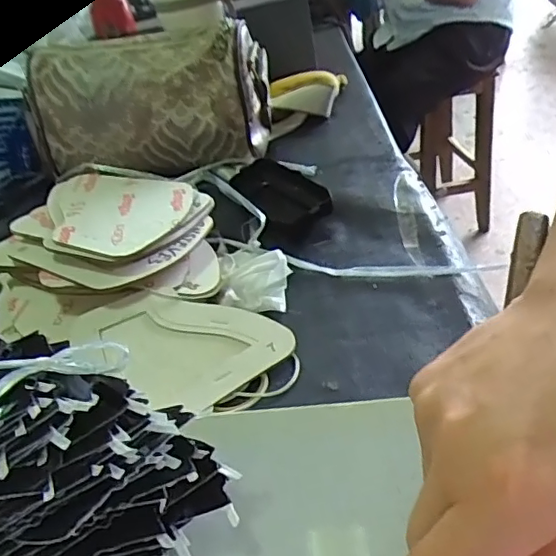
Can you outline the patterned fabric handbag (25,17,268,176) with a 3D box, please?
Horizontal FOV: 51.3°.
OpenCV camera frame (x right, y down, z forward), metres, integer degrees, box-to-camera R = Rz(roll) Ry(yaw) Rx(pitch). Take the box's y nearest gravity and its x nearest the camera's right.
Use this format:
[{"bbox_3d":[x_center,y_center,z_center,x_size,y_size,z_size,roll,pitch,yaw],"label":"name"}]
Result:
[{"bbox_3d":[-0.132,-0.181,0.609,0.237,0.131,0.082,-5,34,7],"label":"patterned fabric handbag"}]

